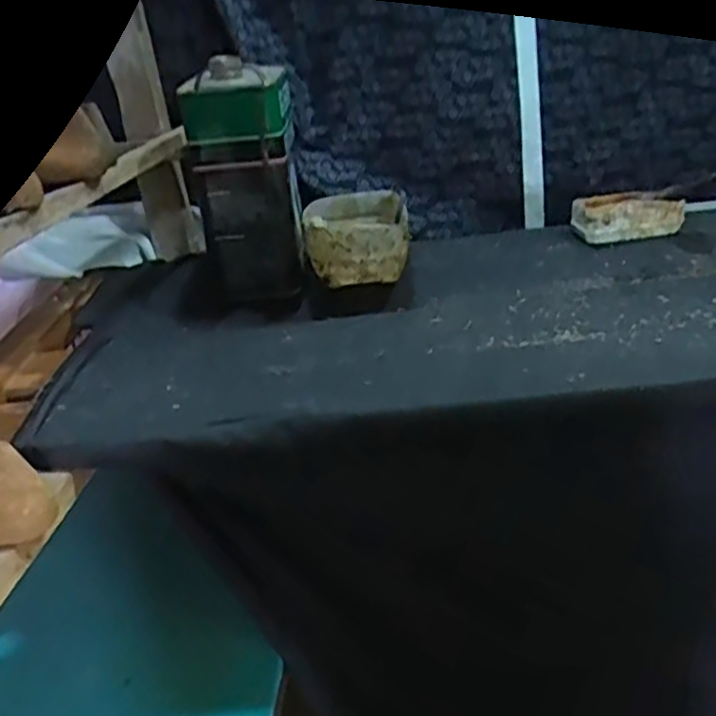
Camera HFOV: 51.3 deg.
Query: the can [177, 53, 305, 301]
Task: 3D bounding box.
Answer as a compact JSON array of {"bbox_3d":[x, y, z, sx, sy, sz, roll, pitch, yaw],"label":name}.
[{"bbox_3d":[-0.124,-0.200,0.876,0.115,0.252,0.145,-8,23,-2],"label":"can"}]

